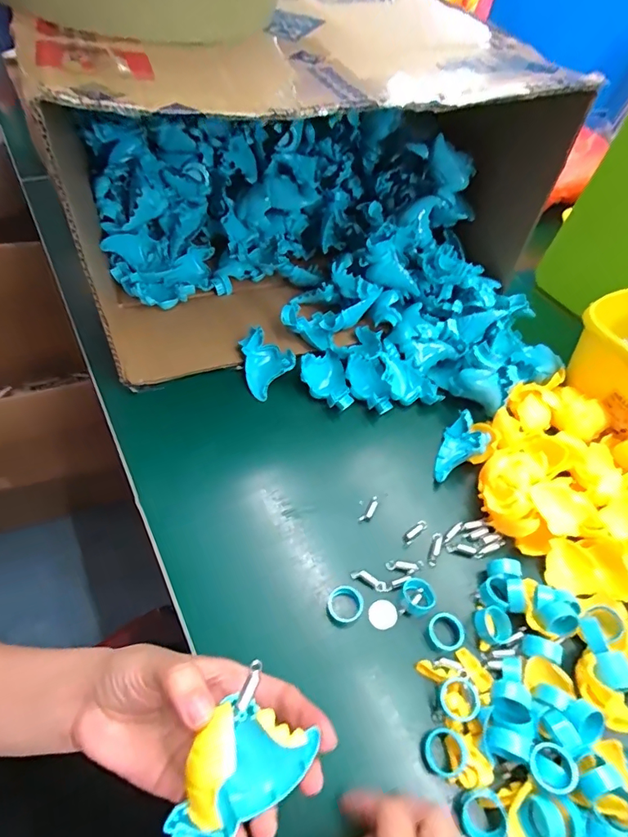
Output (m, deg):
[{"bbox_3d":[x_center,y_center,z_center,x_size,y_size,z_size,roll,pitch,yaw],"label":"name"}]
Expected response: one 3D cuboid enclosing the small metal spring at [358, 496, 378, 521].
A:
[{"bbox_3d":[0.050,0.080,0.396,0.008,0.006,0.026,31,56,17],"label":"small metal spring"}]

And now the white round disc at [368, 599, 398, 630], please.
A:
[{"bbox_3d":[0.053,0.151,0.348,0.022,0.004,0.021,3,53,-4],"label":"white round disc"}]

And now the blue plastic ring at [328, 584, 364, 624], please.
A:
[{"bbox_3d":[0.024,0.142,0.347,0.027,0.009,0.025,3,53,-4],"label":"blue plastic ring"}]

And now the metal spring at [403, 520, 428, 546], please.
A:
[{"bbox_3d":[0.087,0.097,0.387,0.028,0.004,0.009,-35,63,-27],"label":"metal spring"}]

